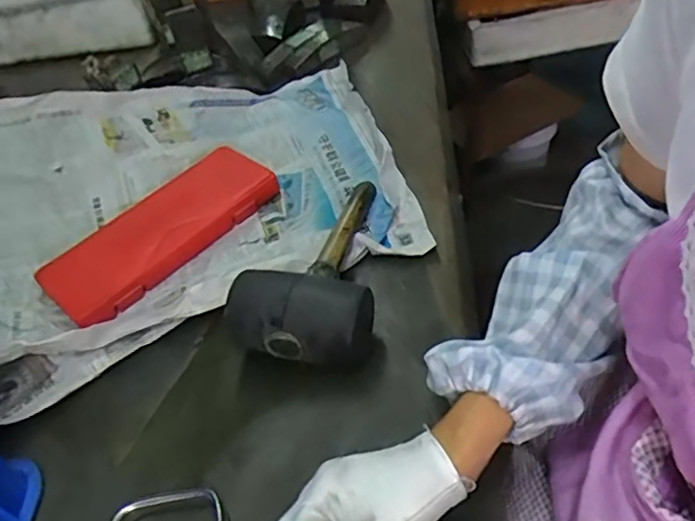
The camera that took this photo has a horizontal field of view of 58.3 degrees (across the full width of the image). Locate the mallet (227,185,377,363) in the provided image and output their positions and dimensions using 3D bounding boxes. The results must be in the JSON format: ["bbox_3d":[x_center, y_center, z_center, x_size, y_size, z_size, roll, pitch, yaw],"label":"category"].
[{"bbox_3d":[-0.023,0.001,0.581,0.117,0.061,0.235,6,35,11],"label":"mallet"}]

